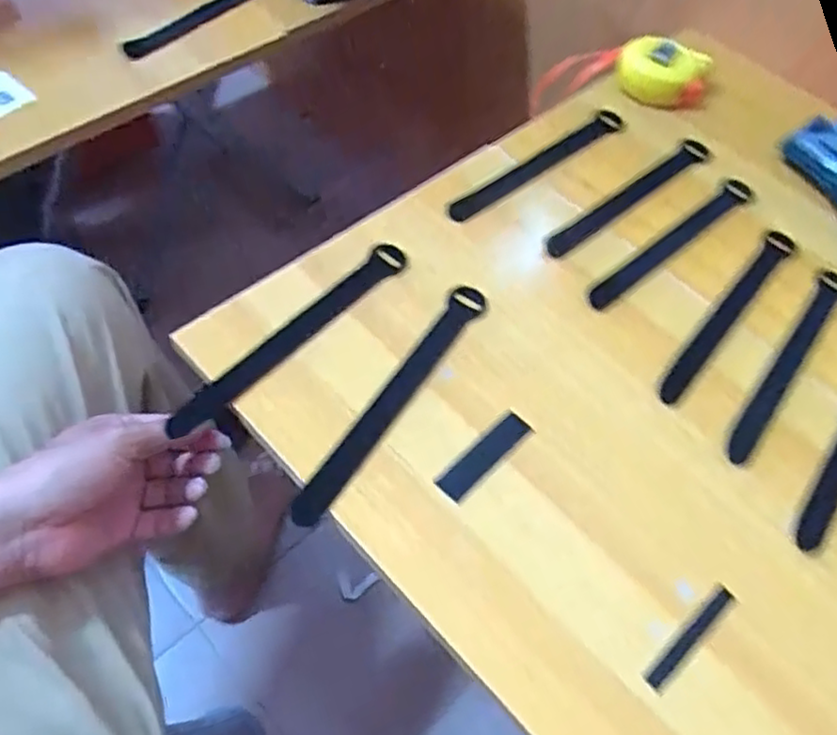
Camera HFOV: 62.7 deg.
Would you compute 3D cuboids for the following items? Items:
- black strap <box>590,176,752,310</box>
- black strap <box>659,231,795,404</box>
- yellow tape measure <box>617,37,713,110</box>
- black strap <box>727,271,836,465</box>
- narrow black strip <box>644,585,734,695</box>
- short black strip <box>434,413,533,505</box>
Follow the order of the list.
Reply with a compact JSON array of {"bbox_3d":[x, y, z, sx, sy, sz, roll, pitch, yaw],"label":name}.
[{"bbox_3d":[0.194,-0.095,0.519,0.193,0.005,0.020,-36,67,-24],"label":"black strap"},{"bbox_3d":[0.220,-0.040,0.484,0.019,0.004,0.194,36,61,17],"label":"black strap"},{"bbox_3d":[0.214,-0.260,0.607,0.074,0.032,0.058,13,57,3],"label":"yellow tape measure"},{"bbox_3d":[0.252,-0.009,0.463,0.020,0.004,0.199,37,62,18],"label":"black strap"},{"bbox_3d":[0.143,0.141,0.360,0.070,0.004,0.010,-35,67,-24],"label":"narrow black strip"},{"bbox_3d":[0.040,0.053,0.408,0.019,0.005,0.070,41,63,20],"label":"short black strip"}]

